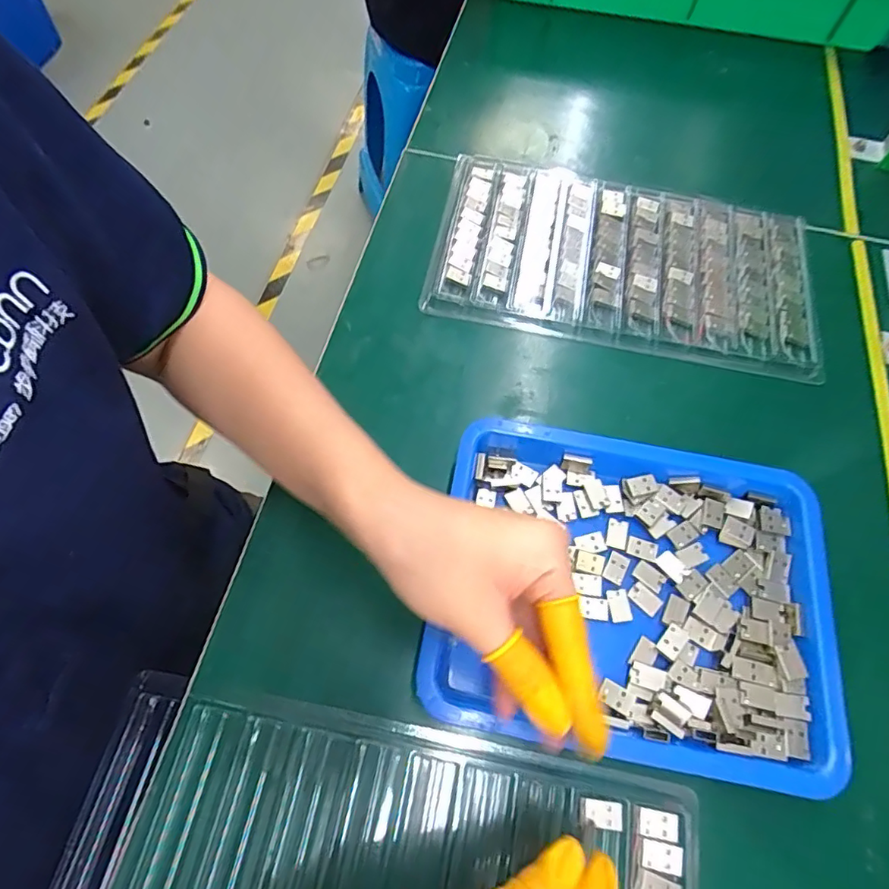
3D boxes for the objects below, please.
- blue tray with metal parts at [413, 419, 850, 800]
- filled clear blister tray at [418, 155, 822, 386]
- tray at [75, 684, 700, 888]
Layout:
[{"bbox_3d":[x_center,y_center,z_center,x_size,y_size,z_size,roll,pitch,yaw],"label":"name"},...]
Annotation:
[{"bbox_3d":[0.106,0.082,0.310,0.216,0.024,0.170,11,64,4],"label":"blue tray with metal parts"},{"bbox_3d":[0.138,-0.144,0.426,0.284,0.013,0.161,11,64,4],"label":"filled clear blister tray"},{"bbox_3d":[-0.031,0.222,0.250,0.289,0.019,0.162,10,64,3],"label":"tray"}]

